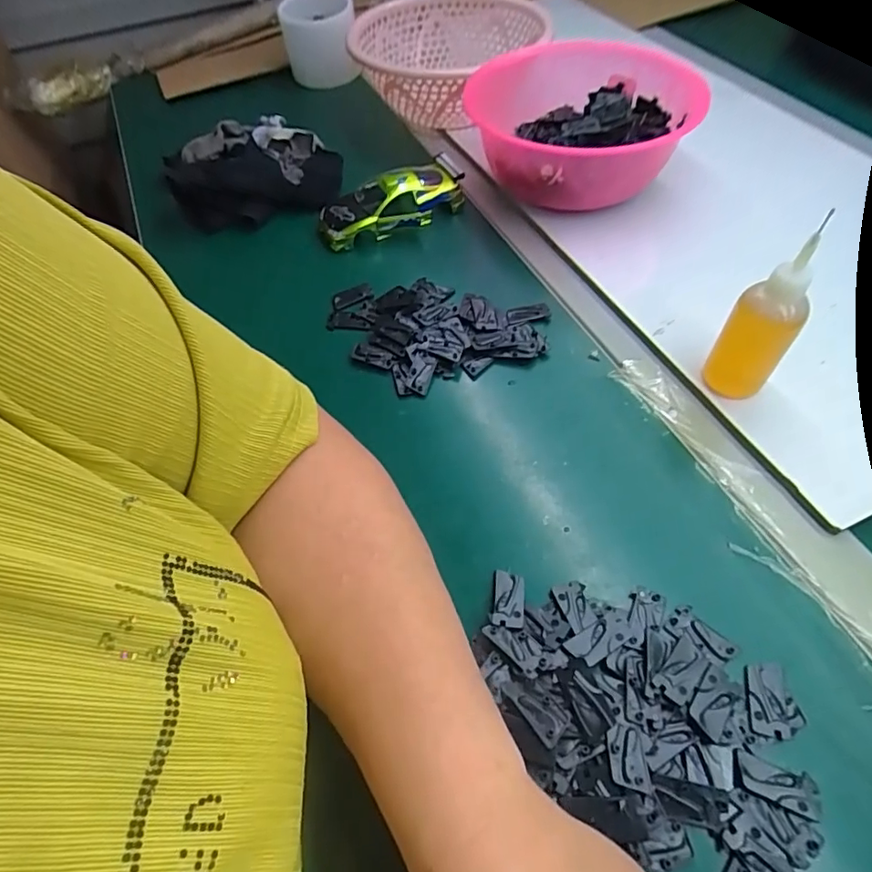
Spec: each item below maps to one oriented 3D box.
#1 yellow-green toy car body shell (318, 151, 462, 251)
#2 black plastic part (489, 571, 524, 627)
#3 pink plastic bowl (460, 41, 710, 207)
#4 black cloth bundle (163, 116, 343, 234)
[{"bbox_3d":[-0.041,-0.212,0.492,0.132,0.041,0.059,-16,55,-7],"label":"yellow-green toy car body shell"},{"bbox_3d":[0.039,0.088,0.292,0.016,0.006,0.031,6,56,9],"label":"black plastic part"},{"bbox_3d":[0.124,-0.257,0.479,0.177,0.102,0.169,-2,55,3],"label":"pink plastic bowl"},{"bbox_3d":[-0.183,-0.270,0.539,0.165,0.048,0.157,-15,55,-6],"label":"black cloth bundle"}]

